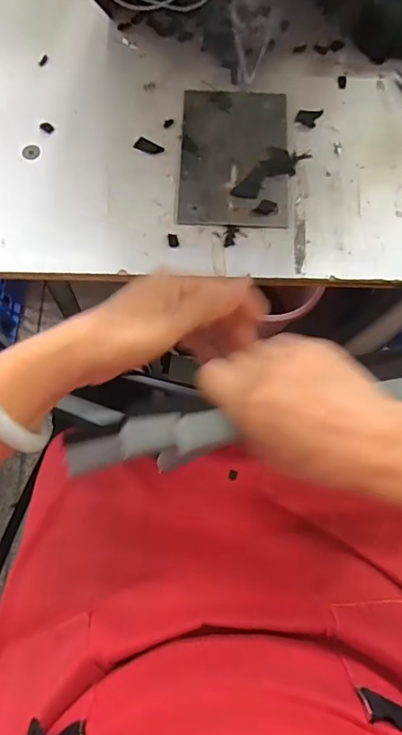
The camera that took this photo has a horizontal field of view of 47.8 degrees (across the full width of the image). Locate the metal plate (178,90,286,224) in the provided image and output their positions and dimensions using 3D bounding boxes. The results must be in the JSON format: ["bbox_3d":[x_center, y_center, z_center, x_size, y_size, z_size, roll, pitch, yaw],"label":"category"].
[{"bbox_3d":[0.029,-0.186,0.397,0.091,0.004,0.140,2,74,1],"label":"metal plate"}]

